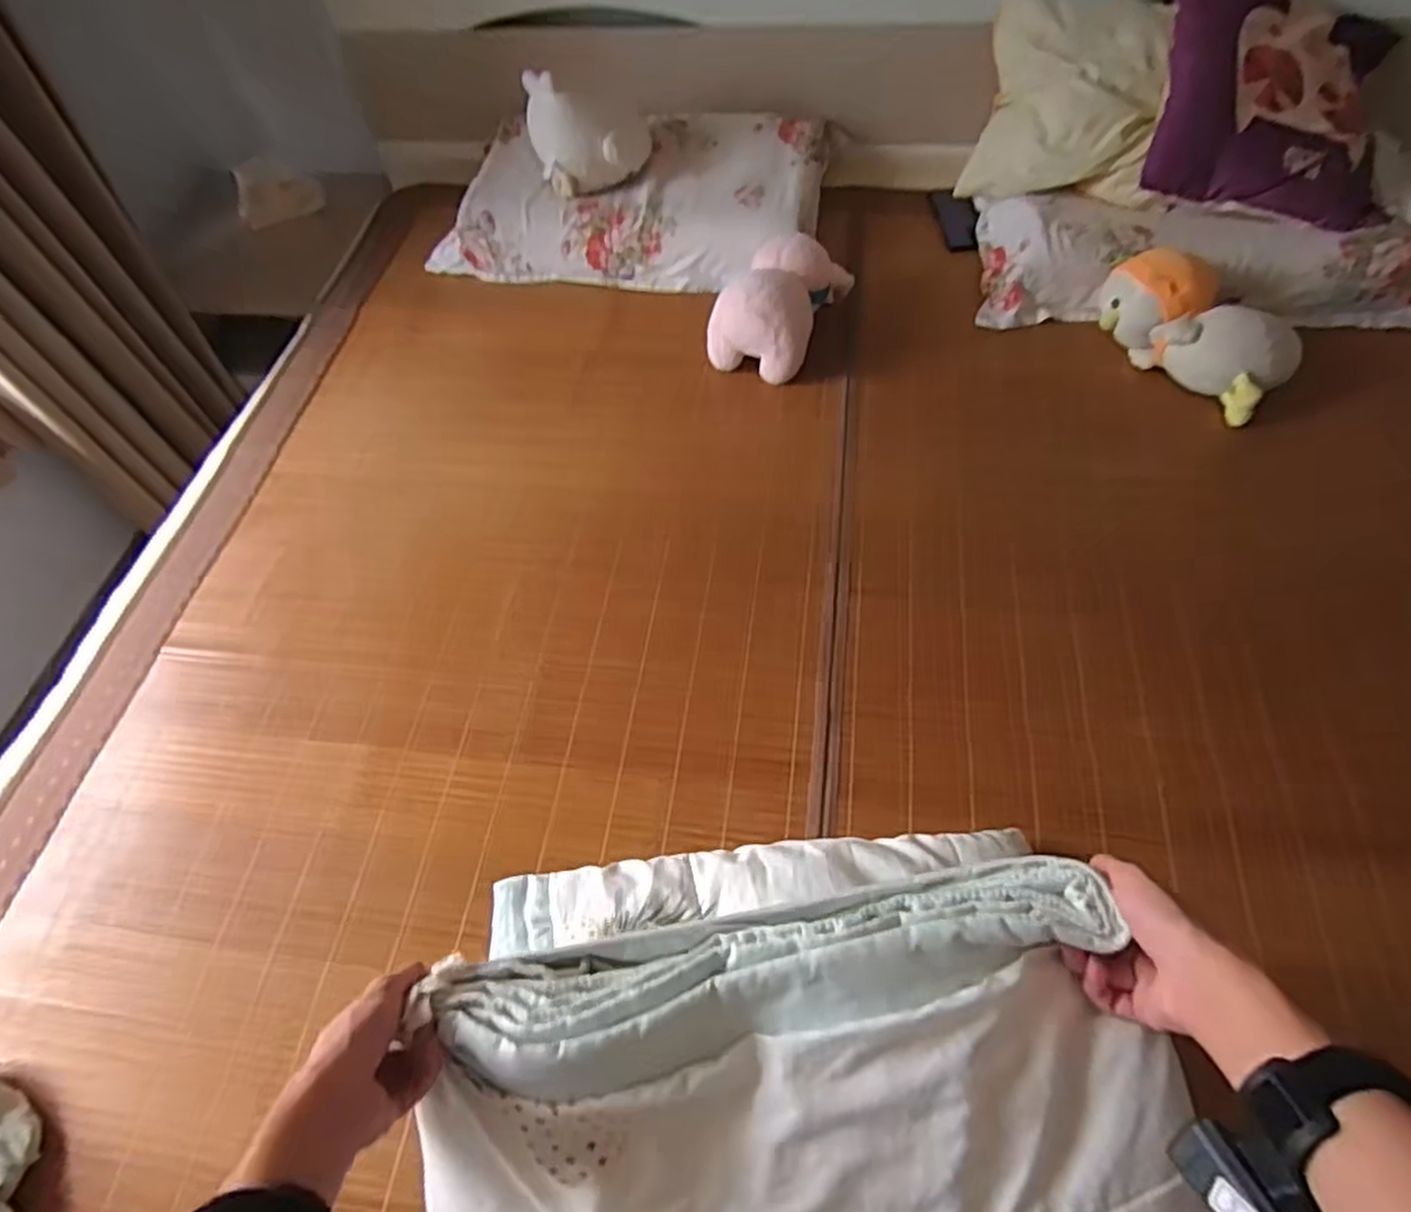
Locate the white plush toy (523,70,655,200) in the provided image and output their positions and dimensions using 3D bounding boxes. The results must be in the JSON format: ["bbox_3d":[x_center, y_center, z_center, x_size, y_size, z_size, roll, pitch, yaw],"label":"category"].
[{"bbox_3d":[-0.182,-0.752,1.184,0.186,0.146,0.133,-8,62,-1],"label":"white plush toy"}]

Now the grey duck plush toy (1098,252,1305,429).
[{"bbox_3d":[0.670,-0.384,1.019,0.131,0.122,0.257,-41,65,-20],"label":"grey duck plush toy"}]

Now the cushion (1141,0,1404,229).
[{"bbox_3d":[0.865,-0.758,1.133,0.383,0.127,0.361,10,92,-3],"label":"cushion"}]

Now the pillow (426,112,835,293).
[{"bbox_3d":[-0.122,-0.685,1.260,0.619,0.111,0.334,6,59,6],"label":"pillow"}]

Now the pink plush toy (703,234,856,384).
[{"bbox_3d":[0.106,-0.436,1.082,0.164,0.127,0.198,16,61,12],"label":"pink plush toy"}]

